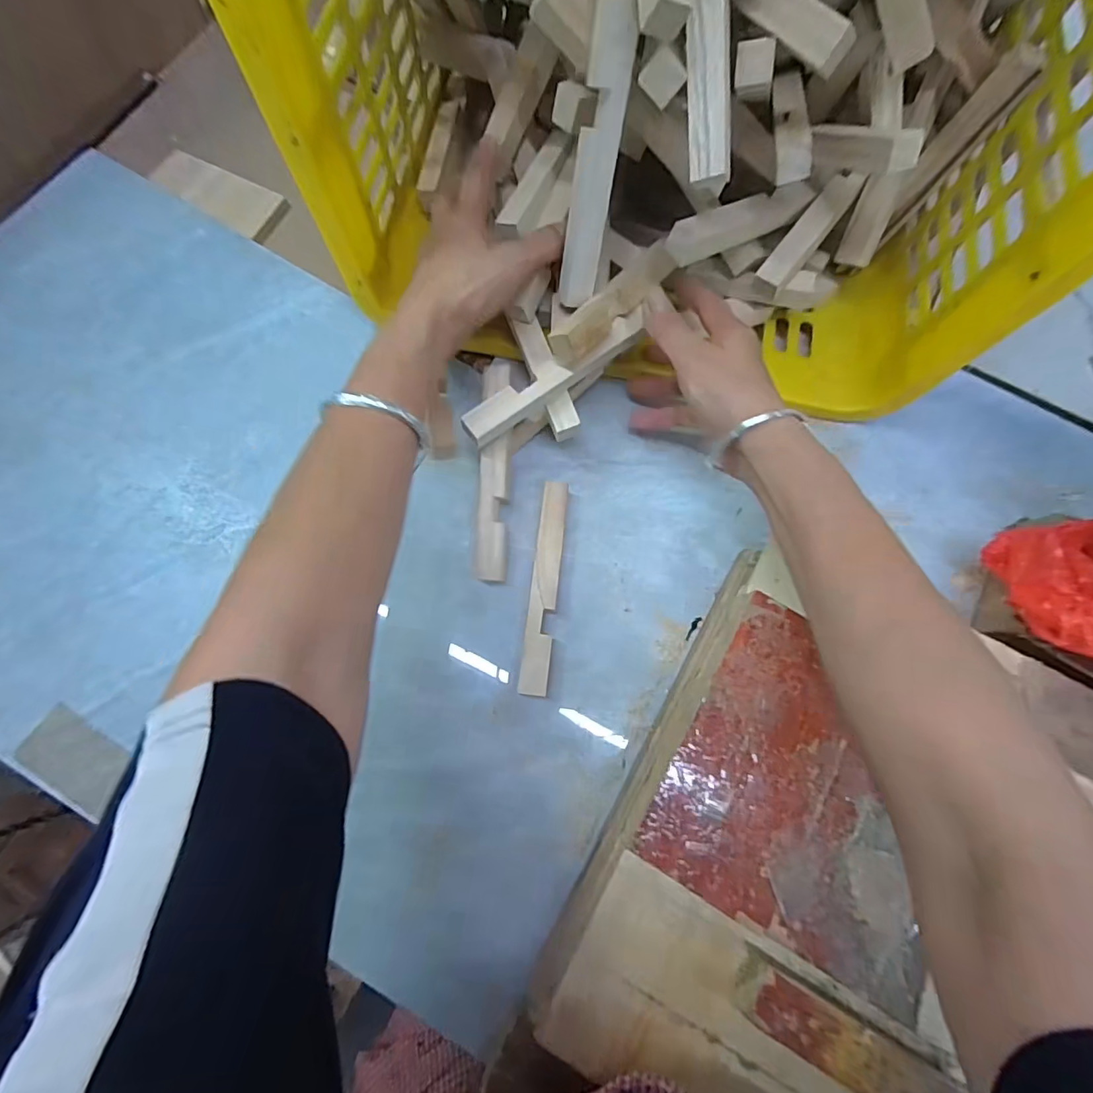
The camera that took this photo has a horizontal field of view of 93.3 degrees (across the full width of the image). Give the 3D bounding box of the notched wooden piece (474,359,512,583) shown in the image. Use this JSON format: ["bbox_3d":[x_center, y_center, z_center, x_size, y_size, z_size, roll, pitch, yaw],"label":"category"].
[{"bbox_3d":[-0.036,-0.054,0.365,0.021,0.017,0.154,2,88,-1],"label":"notched wooden piece"}]

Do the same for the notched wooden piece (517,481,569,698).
[{"bbox_3d":[-0.001,0.028,0.365,0.019,0.019,0.149,7,76,0],"label":"notched wooden piece"}]

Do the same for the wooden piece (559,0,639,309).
[{"bbox_3d":[0.028,-0.222,0.302,0.024,0.147,0.017,11,38,1],"label":"wooden piece"}]

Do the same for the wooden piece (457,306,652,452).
[{"bbox_3d":[0.008,-0.114,0.347,0.143,0.015,0.019,-36,79,-11],"label":"wooden piece"}]

